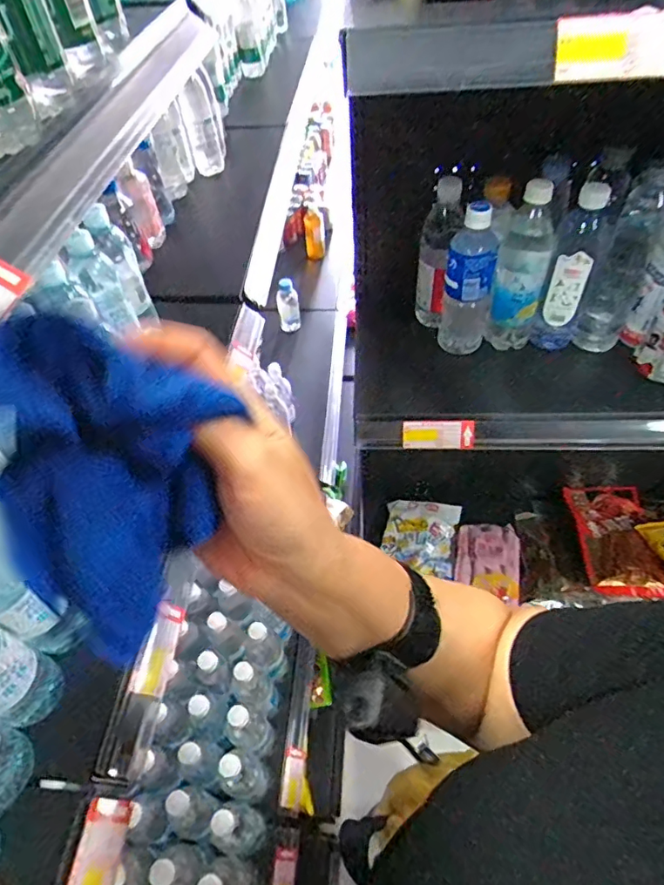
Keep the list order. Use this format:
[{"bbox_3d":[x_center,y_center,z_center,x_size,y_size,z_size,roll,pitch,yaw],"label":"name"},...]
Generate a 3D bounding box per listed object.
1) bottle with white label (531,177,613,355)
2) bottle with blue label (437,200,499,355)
[{"bbox_3d":[0.313,-0.222,0.682,0.058,0.221,0.054,21,57,18],"label":"bottle with white label"},{"bbox_3d":[0.192,-0.222,0.734,0.065,0.226,0.057,9,54,11],"label":"bottle with blue label"}]

